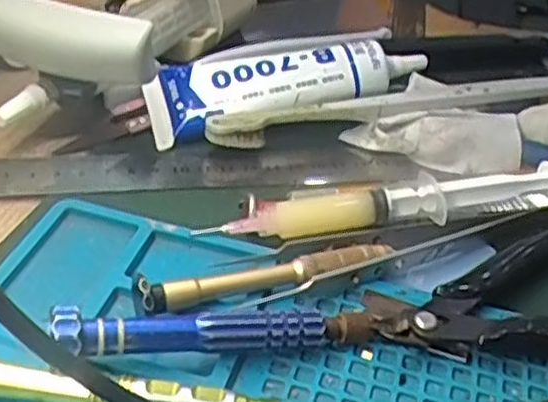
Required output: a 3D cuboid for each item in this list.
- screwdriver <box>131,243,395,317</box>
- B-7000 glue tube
[{"bbox_3d":[-0.001,0.023,0.247,0.092,0.009,0.011,-11,39,-23],"label":"screwdriver"},{"bbox_3d":[0.009,-0.054,0.349,0.134,0.035,0.047,-5,37,-15],"label":"B-7000 glue tube"}]

